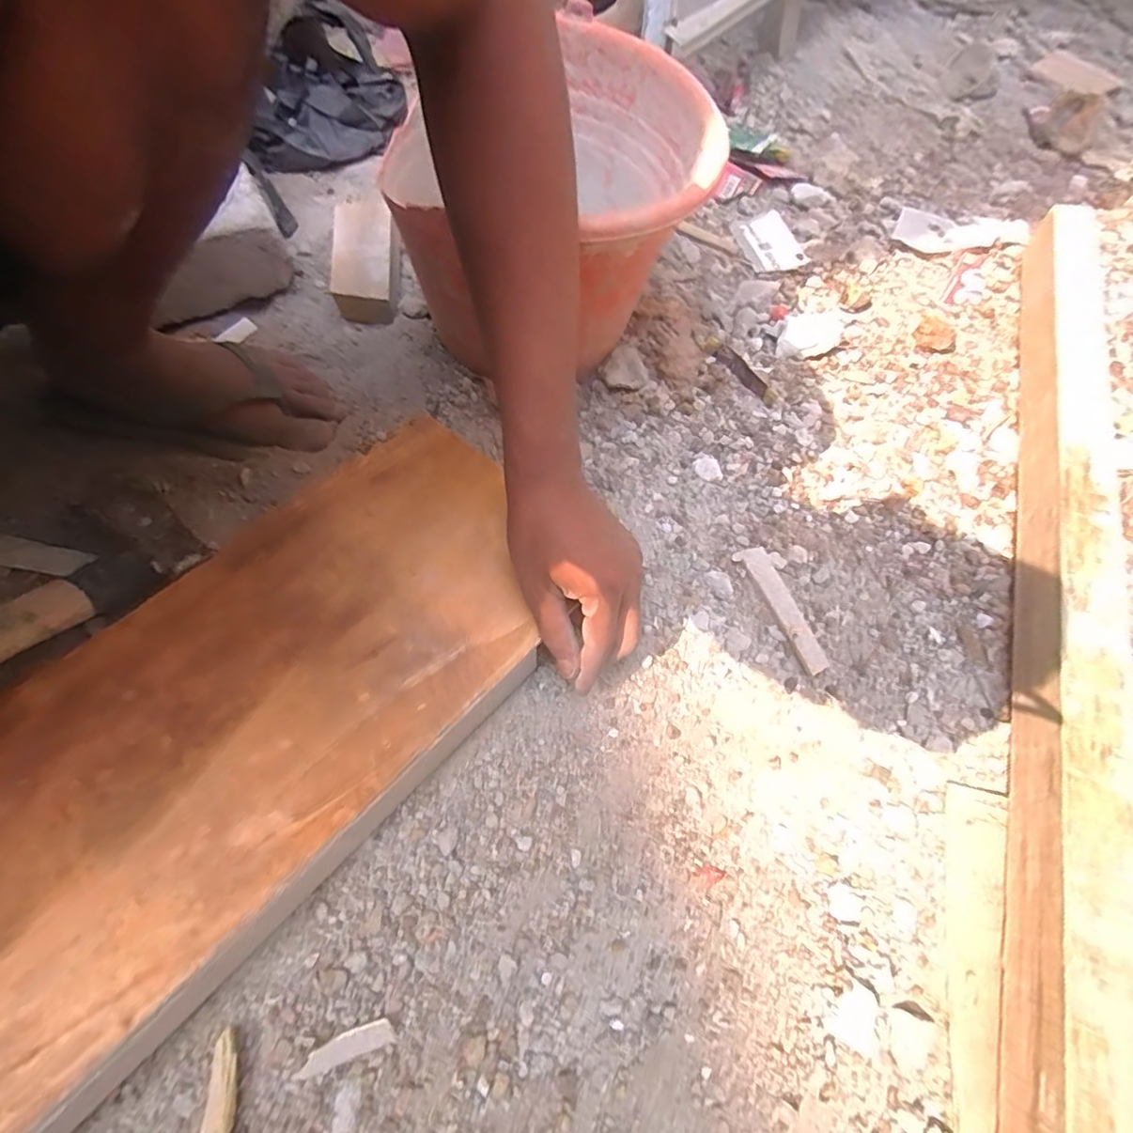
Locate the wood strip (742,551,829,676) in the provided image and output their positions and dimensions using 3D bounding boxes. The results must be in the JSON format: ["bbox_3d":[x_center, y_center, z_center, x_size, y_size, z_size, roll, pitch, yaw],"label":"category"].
[{"bbox_3d":[0.176,0.035,0.432,0.022,0.010,0.105,-20,65,-12],"label":"wood strip"}]

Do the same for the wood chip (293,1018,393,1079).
[{"bbox_3d":[-0.122,0.263,0.293,0.051,0.006,0.012,-17,64,-11],"label":"wood chip"}]

